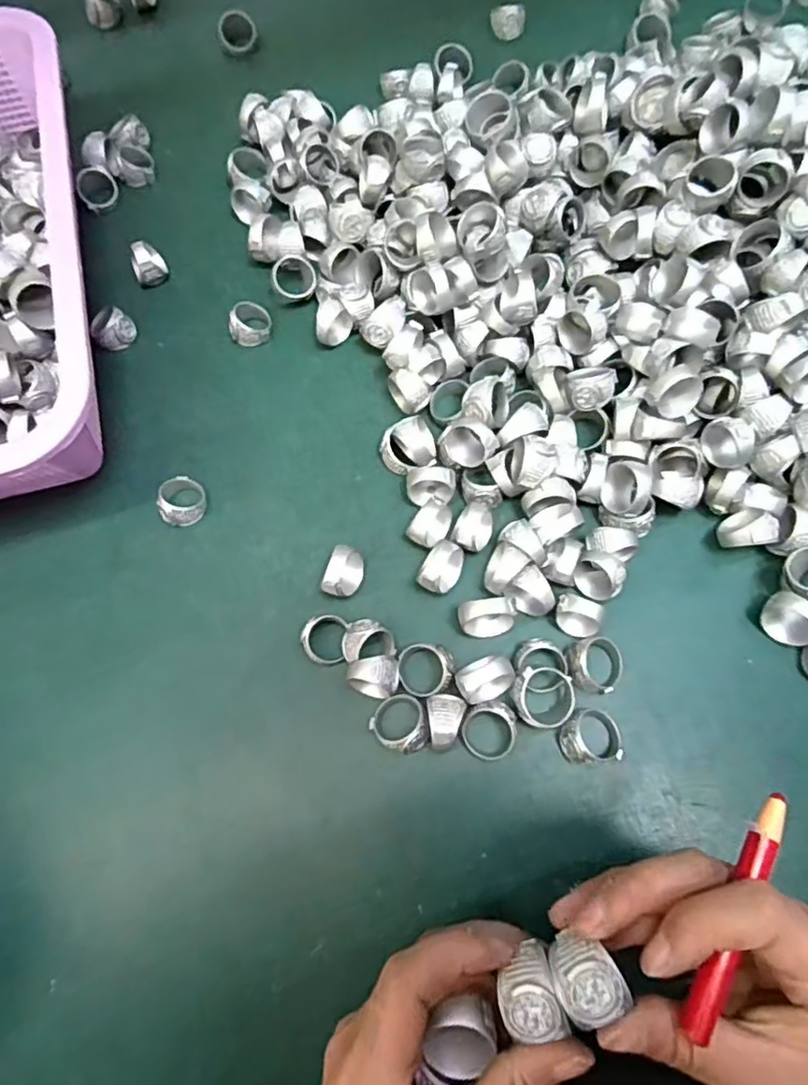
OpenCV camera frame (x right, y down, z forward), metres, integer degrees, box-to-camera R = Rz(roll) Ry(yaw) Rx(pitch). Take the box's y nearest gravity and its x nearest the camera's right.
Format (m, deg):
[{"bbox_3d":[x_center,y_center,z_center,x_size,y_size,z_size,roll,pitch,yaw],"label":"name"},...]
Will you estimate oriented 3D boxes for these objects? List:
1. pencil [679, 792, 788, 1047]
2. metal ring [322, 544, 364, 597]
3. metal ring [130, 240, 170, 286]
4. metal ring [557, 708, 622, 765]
[{"bbox_3d":[0.102,0.111,0.187,0.008,0.006,0.072,30,74,7],"label":"pencil"},{"bbox_3d":[-0.030,0.015,0.310,0.016,0.025,0.027,16,73,7],"label":"metal ring"},{"bbox_3d":[-0.158,-0.172,0.382,0.019,0.026,0.015,-30,76,-11],"label":"metal ring"},{"bbox_3d":[0.087,0.088,0.283,0.028,0.015,0.024,-12,72,-2],"label":"metal ring"}]

